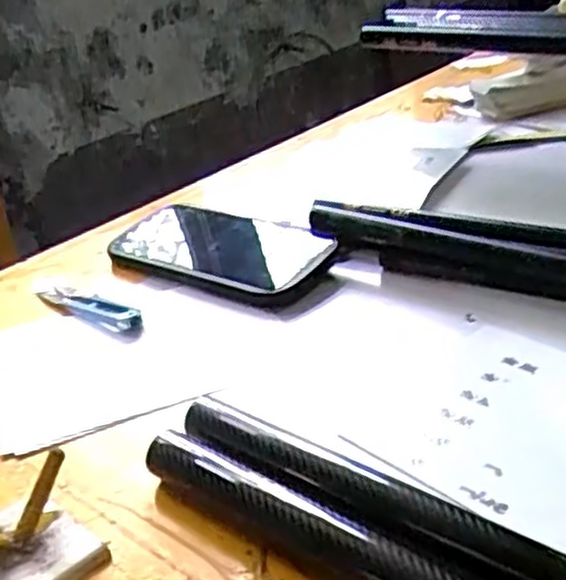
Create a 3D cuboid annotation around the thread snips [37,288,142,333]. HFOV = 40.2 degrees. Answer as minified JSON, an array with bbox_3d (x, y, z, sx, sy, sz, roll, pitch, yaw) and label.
[{"bbox_3d":[-0.129,0.011,0.504,0.096,0.009,0.017,16,36,35],"label":"thread snips"}]

